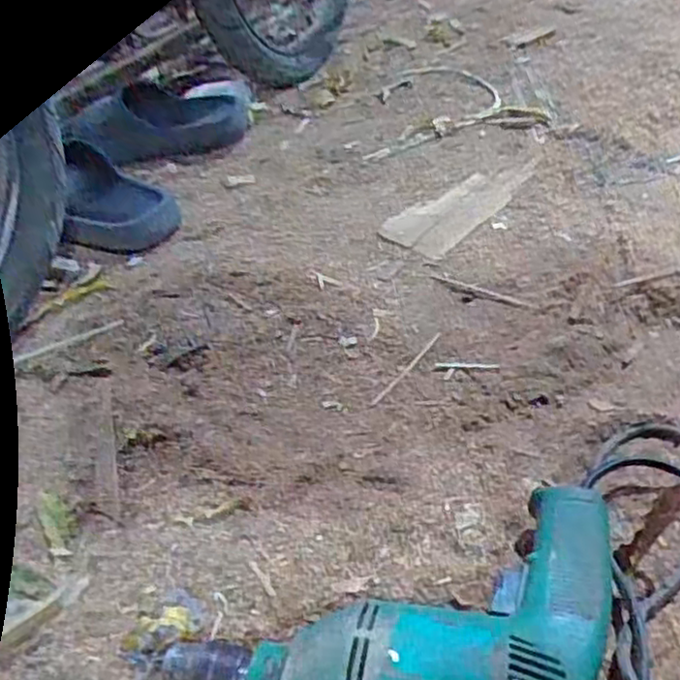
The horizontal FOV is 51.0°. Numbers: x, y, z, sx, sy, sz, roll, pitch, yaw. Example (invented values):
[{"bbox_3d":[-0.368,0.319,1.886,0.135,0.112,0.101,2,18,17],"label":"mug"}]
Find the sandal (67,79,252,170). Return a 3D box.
[{"bbox_3d":[-0.235,-0.299,0.958,0.230,0.073,0.126,-15,41,-10],"label":"sandal"}]

